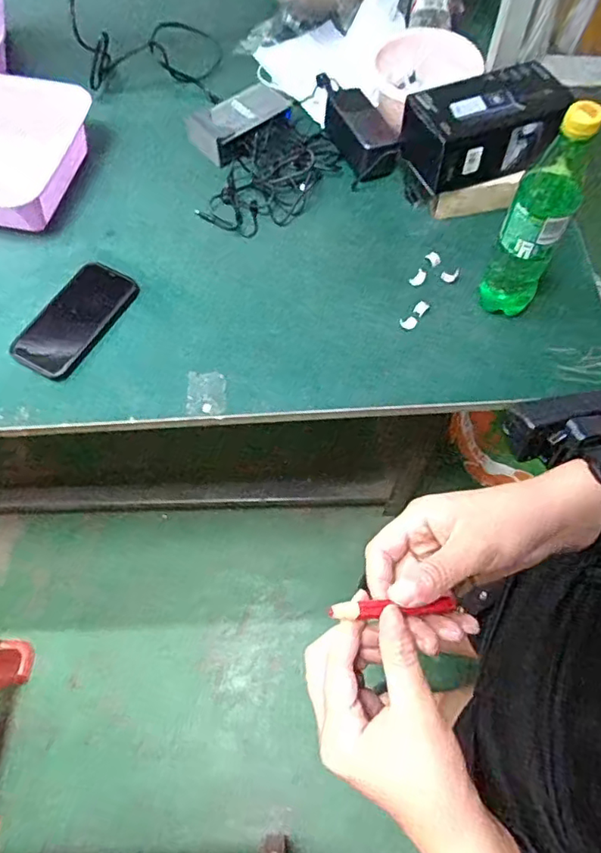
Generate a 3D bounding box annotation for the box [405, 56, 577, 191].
[{"bbox_3d":[0.228,-0.373,0.704,0.184,0.076,0.110,-20,67,-8],"label":"box"}]

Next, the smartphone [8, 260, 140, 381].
[{"bbox_3d":[-0.272,-0.132,0.682,0.090,0.014,0.155,32,70,14],"label":"smartphone"}]

